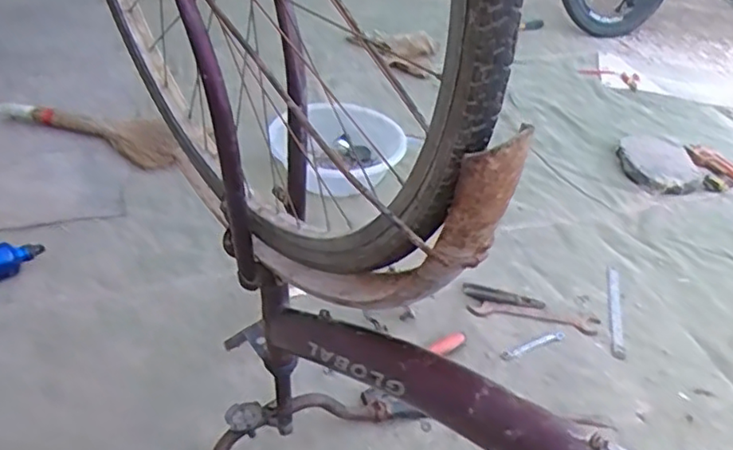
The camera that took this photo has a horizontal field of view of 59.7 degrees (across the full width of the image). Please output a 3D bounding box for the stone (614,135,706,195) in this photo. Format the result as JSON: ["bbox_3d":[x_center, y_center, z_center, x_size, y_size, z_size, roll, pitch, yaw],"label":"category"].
[{"bbox_3d":[0.750,-0.165,1.642,0.197,0.053,0.227,-6,40,-11],"label":"stone"}]

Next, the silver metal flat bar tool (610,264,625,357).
[{"bbox_3d":[0.501,0.172,1.288,0.025,0.006,0.236,17,45,0],"label":"silver metal flat bar tool"}]

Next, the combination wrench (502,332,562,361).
[{"bbox_3d":[0.315,0.225,1.207,0.147,0.016,0.022,-18,45,-20],"label":"combination wrench"}]

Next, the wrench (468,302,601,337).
[{"bbox_3d":[0.331,0.178,1.268,0.249,0.011,0.045,8,42,7],"label":"wrench"}]

